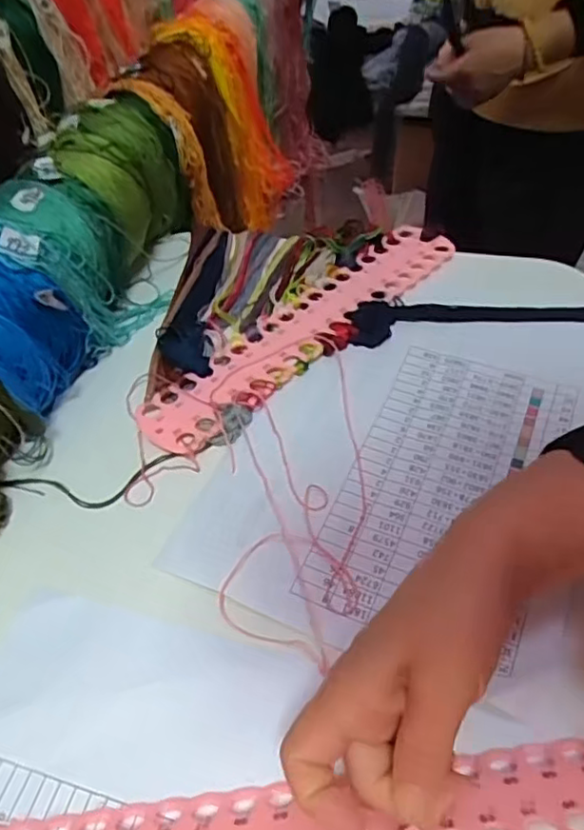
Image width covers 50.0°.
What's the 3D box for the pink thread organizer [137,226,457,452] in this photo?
[{"bbox_3d":[0.010,-0.065,0.456,0.281,0.009,0.052,-39,59,-23],"label":"pink thread organizer"}]

